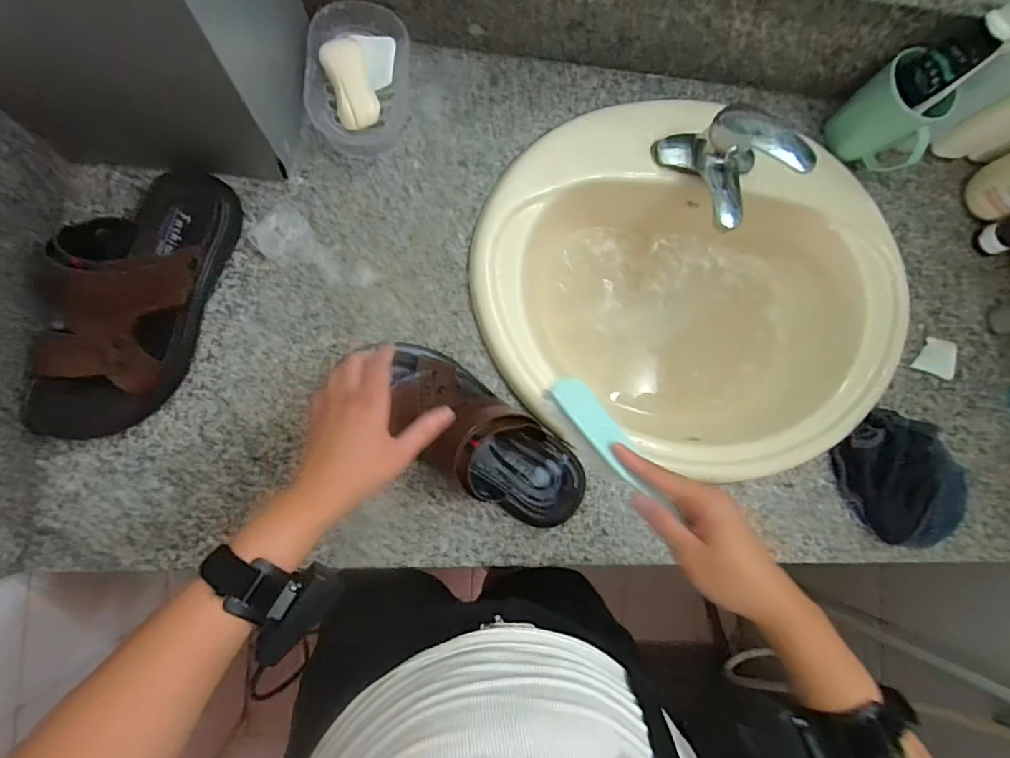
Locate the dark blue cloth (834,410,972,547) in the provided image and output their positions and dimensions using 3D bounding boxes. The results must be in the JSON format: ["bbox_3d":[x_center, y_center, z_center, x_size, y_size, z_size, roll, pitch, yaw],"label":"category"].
[{"bbox_3d":[0.469,0.120,0.600,0.162,0.051,0.137,17,82,-5],"label":"dark blue cloth"}]

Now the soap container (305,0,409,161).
[{"bbox_3d":[-0.157,-0.323,0.568,0.102,0.055,0.146,3,84,-7],"label":"soap container"}]

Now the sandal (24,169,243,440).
[{"bbox_3d":[-0.362,-0.080,0.494,0.122,0.084,0.286,17,82,-5],"label":"sandal"}]

